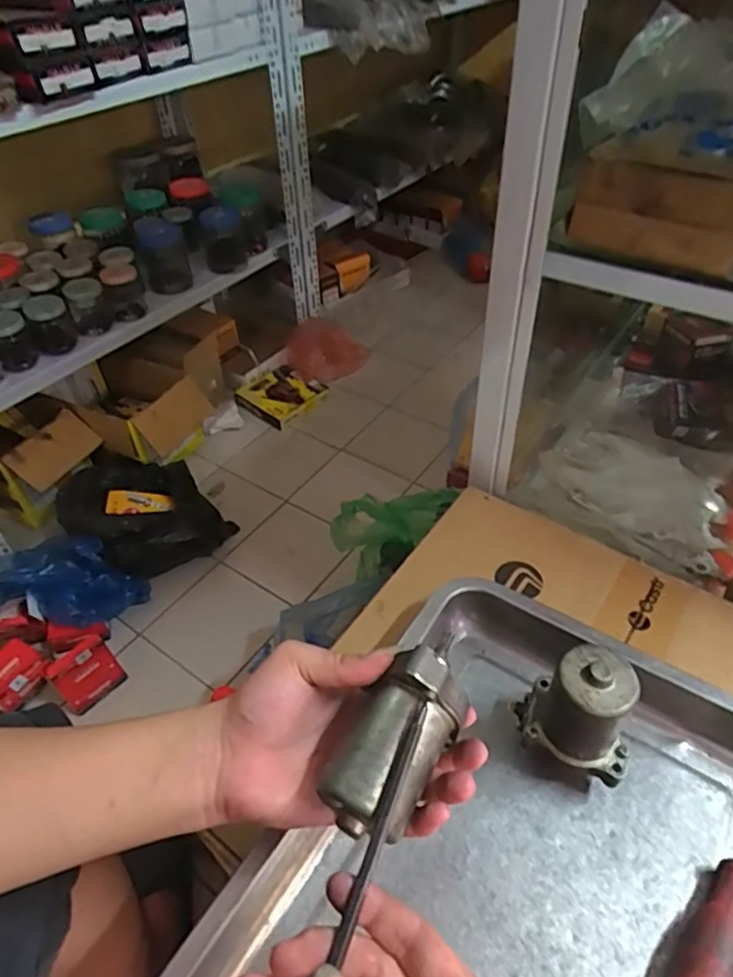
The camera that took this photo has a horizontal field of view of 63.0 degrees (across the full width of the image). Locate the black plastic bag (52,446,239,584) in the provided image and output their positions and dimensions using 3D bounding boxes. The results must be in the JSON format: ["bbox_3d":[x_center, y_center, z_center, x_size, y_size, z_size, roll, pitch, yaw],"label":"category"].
[{"bbox_3d":[-0.438,0.051,1.180,0.334,0.145,0.254,33,54,32],"label":"black plastic bag"}]

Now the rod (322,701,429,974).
[{"bbox_3d":[-0.012,0.195,0.258,0.009,0.010,0.212,15,55,17],"label":"rod"}]

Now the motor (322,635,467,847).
[{"bbox_3d":[0.014,0.137,0.328,0.050,0.063,0.096,8,50,39],"label":"motor"}]

